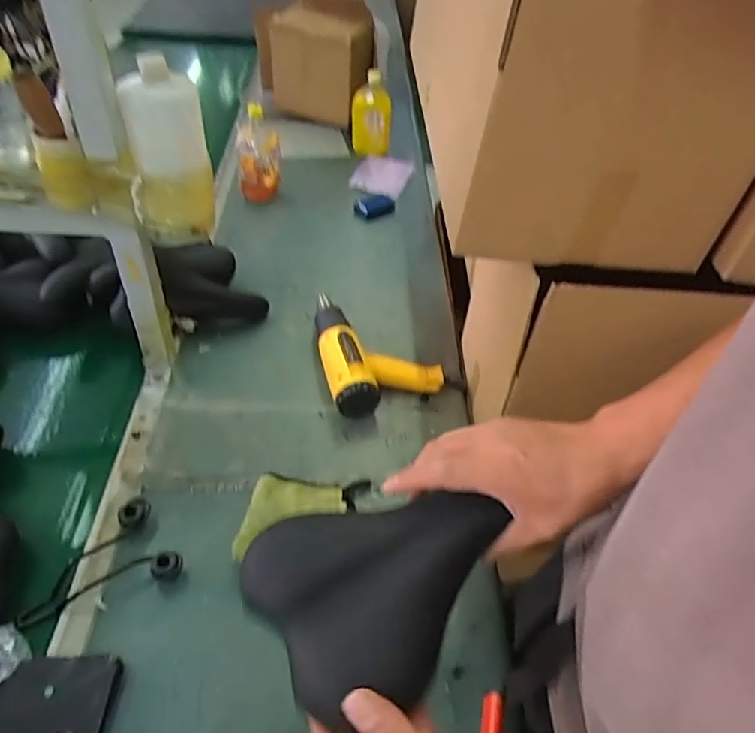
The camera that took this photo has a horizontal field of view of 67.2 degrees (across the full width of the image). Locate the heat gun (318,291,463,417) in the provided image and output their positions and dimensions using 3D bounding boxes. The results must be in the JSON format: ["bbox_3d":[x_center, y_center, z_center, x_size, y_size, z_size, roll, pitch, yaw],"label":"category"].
[{"bbox_3d":[-0.009,-0.046,0.996,0.231,0.085,0.259,-16,50,-21],"label":"heat gun"}]

